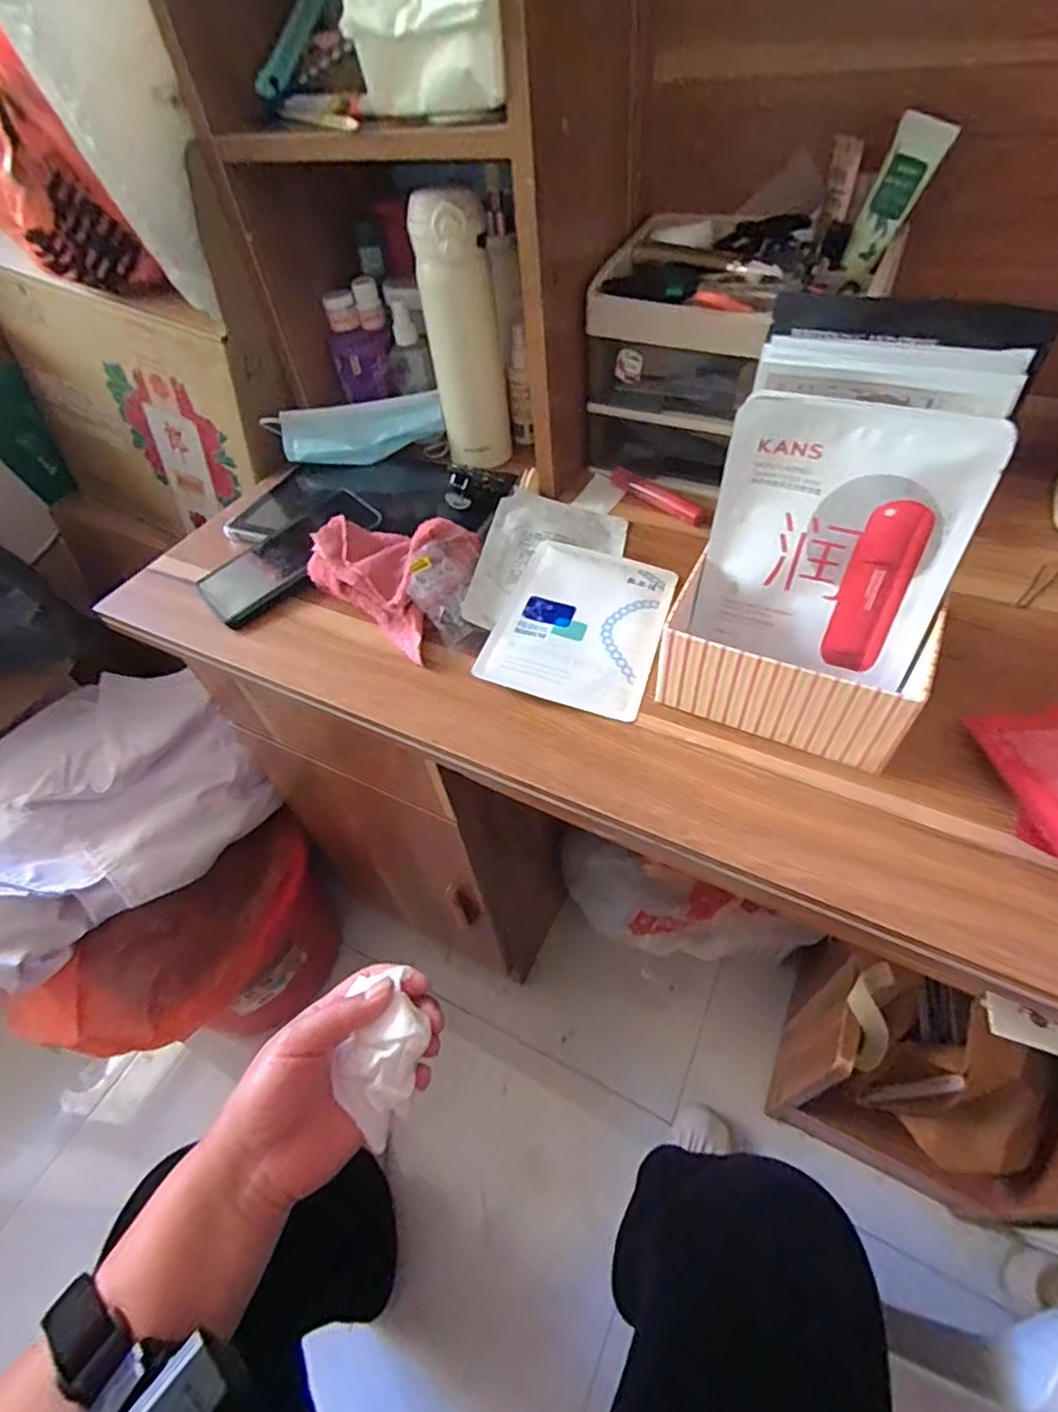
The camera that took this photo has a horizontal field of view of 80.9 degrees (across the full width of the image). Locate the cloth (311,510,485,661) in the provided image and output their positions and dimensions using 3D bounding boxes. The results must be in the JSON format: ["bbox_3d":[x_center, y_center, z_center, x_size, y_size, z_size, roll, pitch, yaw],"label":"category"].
[{"bbox_3d":[-0.097,-0.114,0.497,0.133,0.054,0.110,34,61,29],"label":"cloth"}]

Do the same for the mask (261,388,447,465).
[{"bbox_3d":[-0.176,-0.285,0.641,0.169,0.034,0.092,-18,51,-9],"label":"mask"}]

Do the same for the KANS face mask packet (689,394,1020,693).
[{"bbox_3d":[0.178,-0.094,0.370,0.134,0.152,0.007,20,38,21],"label":"KANS face mask packet"}]

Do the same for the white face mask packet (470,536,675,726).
[{"bbox_3d":[0.040,-0.064,0.465,0.116,0.013,0.154,12,53,16],"label":"white face mask packet"}]

